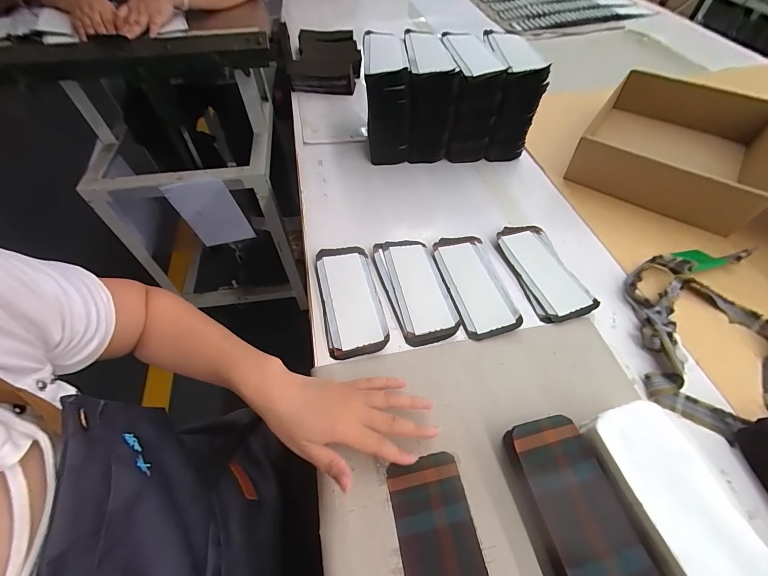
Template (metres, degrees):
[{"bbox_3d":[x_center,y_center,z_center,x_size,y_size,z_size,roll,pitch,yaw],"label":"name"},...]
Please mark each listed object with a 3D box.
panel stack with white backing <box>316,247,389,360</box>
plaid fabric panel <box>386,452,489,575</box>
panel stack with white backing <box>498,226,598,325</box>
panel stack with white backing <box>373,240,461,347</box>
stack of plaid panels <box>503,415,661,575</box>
[{"bbox_3d":[-0.046,0.013,0.451,0.076,0.017,0.170,-11,54,-8],"label":"panel stack with white backing"},{"bbox_3d":[0.053,0.242,0.296,0.073,0.004,0.163,-11,55,-8],"label":"plaid fabric panel"},{"bbox_3d":[0.230,-0.030,0.487,0.081,0.008,0.171,-8,54,-6],"label":"panel stack with white backing"},{"bbox_3d":[0.044,-0.002,0.467,0.082,0.012,0.169,-13,55,-10],"label":"panel stack with white backing"},{"bbox_3d":[0.174,0.210,0.302,0.079,0.029,0.166,-10,54,-8],"label":"stack of plaid panels"}]

